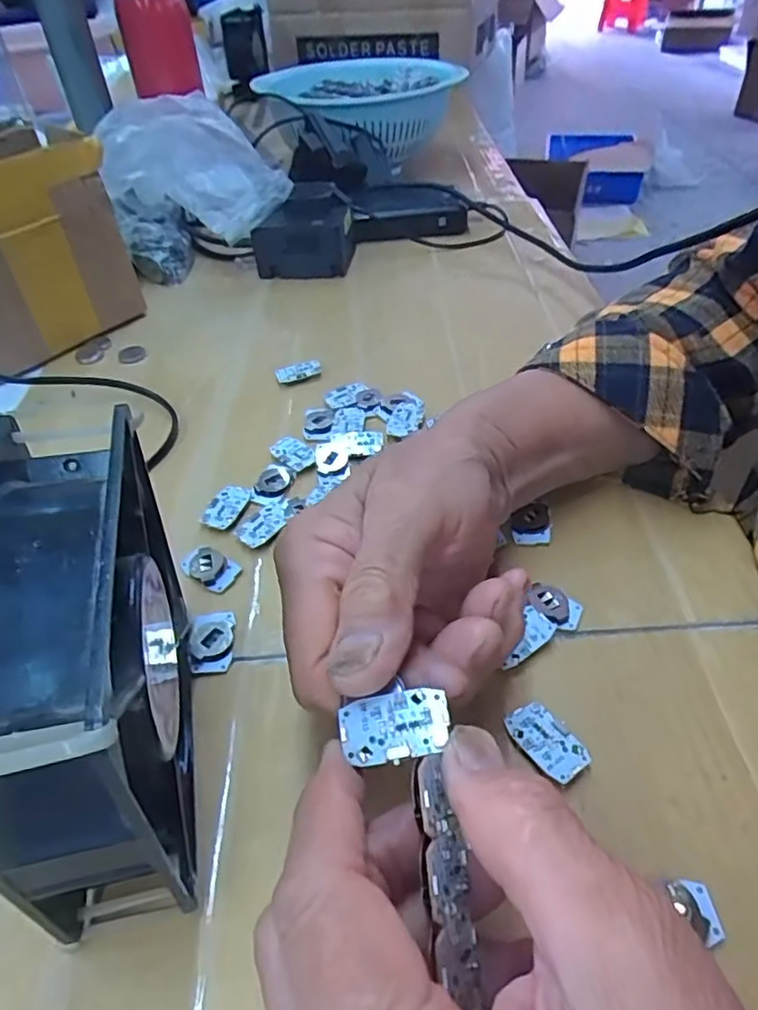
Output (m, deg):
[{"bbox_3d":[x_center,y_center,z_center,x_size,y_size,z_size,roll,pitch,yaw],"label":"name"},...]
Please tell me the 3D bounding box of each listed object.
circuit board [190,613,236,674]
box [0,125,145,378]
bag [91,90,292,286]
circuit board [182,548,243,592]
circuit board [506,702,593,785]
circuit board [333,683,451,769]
[{"bbox_3d":[-0.071,0.058,0.268,0.018,0.006,0.027,-8,45,-4],"label":"circuit board"},{"bbox_3d":[-0.253,-0.173,0.433,0.136,0.127,0.087,-36,53,-28],"label":"box"},{"bbox_3d":[-0.155,-0.270,0.530,0.140,0.128,0.095,-10,45,-6],"label":"bag"},{"bbox_3d":[-0.080,0.029,0.296,0.027,0.004,0.018,22,50,24],"label":"circuit board"},{"bbox_3d":[0.061,0.087,0.229,0.018,0.004,0.030,-25,48,-20],"label":"circuit board"},{"bbox_3d":[0.004,0.061,0.171,0.030,0.005,0.017,-9,45,-5],"label":"circuit board"}]

